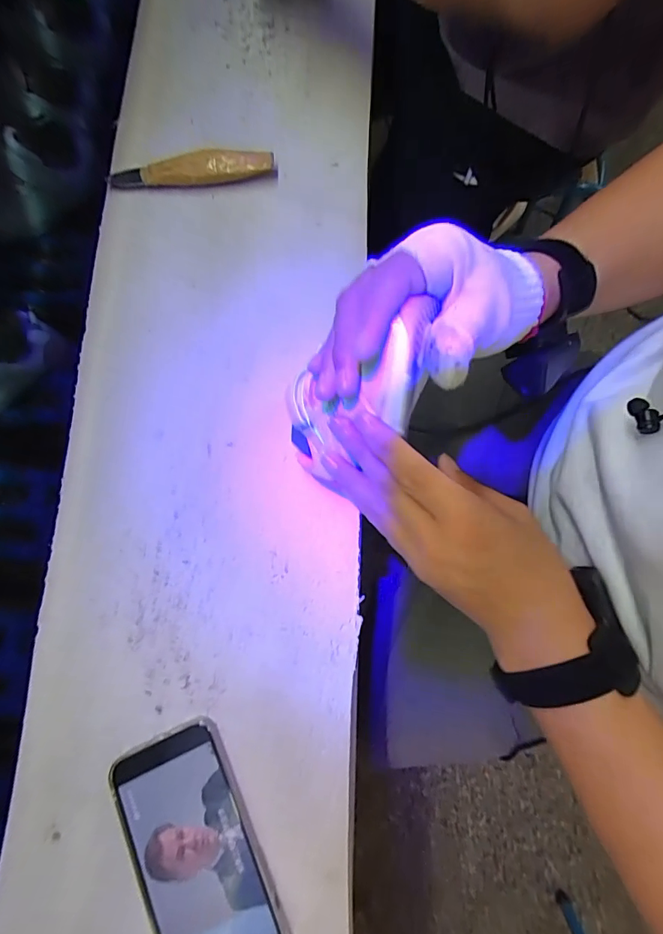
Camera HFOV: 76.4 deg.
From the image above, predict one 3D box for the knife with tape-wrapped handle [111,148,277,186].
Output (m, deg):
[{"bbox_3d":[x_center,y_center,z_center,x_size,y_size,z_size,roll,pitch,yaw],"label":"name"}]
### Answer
[{"bbox_3d":[-0.141,-0.294,0.415,0.167,0.014,0.031,-2,78,0],"label":"knife with tape-wrapped handle"}]

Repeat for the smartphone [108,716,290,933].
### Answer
[{"bbox_3d":[-0.094,0.273,0.297,0.082,0.012,0.160,-26,79,-5],"label":"smartphone"}]

